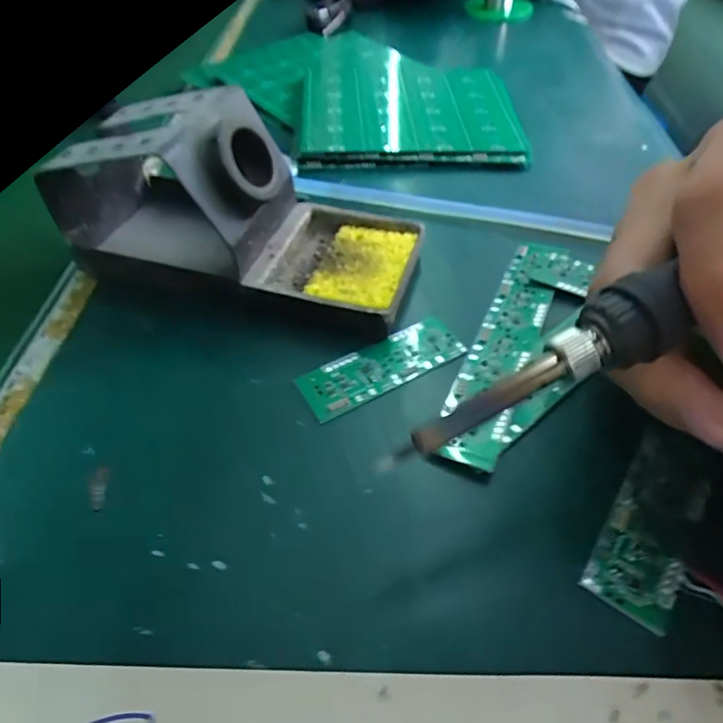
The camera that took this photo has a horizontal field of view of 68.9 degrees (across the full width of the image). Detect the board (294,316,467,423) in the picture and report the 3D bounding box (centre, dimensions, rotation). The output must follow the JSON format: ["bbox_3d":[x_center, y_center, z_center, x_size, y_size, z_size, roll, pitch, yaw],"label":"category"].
[{"bbox_3d":[0.009,0.001,0.222,0.071,0.004,0.025,-24,52,-19],"label":"board"}]

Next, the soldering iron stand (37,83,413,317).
[{"bbox_3d":[-0.060,-0.073,0.242,0.171,0.073,0.072,12,50,11],"label":"soldering iron stand"}]

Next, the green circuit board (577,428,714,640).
[{"bbox_3d":[0.099,0.051,0.178,0.025,0.004,0.074,28,54,23],"label":"green circuit board"}]

